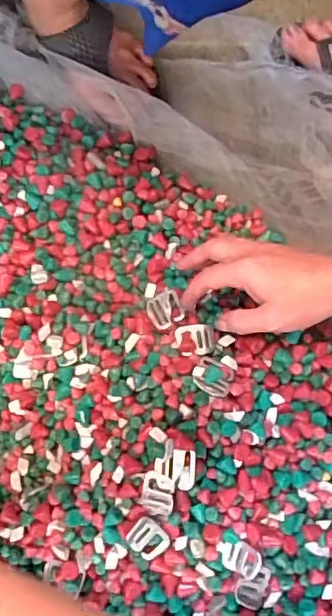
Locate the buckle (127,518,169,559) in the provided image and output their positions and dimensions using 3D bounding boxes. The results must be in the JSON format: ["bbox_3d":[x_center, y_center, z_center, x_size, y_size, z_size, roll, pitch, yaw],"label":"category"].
[{"bbox_3d":[-0.014,0.181,0.447,0.030,0.007,0.025,39,74,7],"label":"buckle"}]

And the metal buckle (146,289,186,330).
[{"bbox_3d":[0.000,0.001,0.523,0.033,0.009,0.032,-28,72,5],"label":"metal buckle"}]

